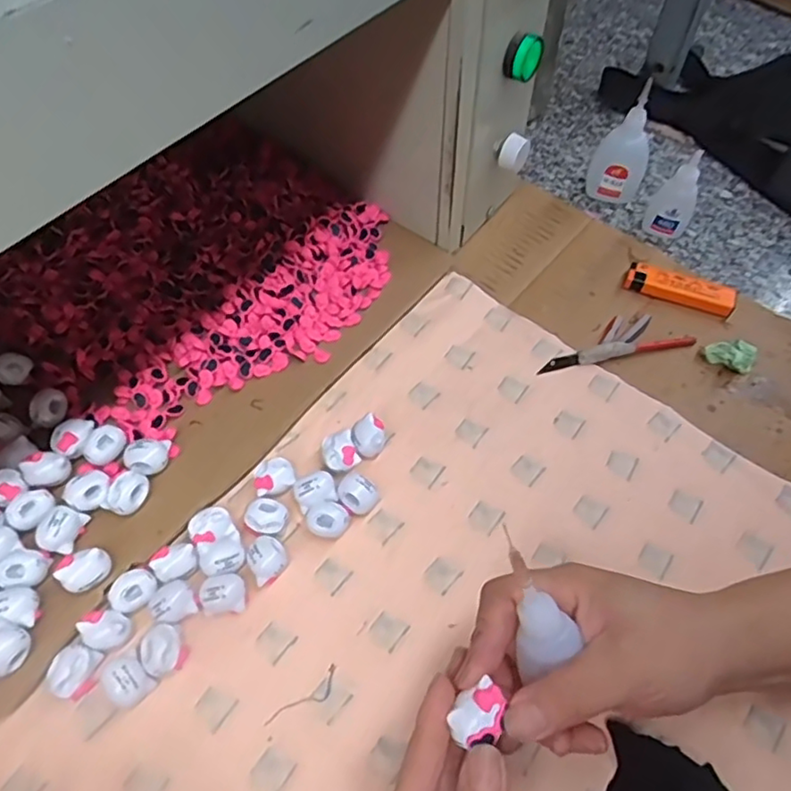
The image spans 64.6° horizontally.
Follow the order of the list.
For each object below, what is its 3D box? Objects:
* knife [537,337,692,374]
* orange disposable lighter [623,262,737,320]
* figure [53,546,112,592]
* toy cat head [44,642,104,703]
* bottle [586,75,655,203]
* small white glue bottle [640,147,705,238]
[{"bbox_3d":[0.161,-0.034,0.452,0.116,0.012,0.014,-11,61,-5],"label":"knife"},{"bbox_3d":[0.218,-0.081,0.481,0.079,0.018,0.024,21,60,11],"label":"orange disposable lighter"},{"bbox_3d":[-0.167,0.094,0.337,0.020,0.016,0.024,32,66,18],"label":"figure"},{"bbox_3d":[-0.166,0.143,0.325,0.020,0.019,0.025,22,63,13],"label":"toy cat head"},{"bbox_3d":[0.191,-0.211,0.517,0.042,0.105,0.032,14,61,9],"label":"bottle"},{"bbox_3d":[0.229,-0.165,0.505,0.034,0.072,0.031,23,63,14],"label":"small white glue bottle"}]

